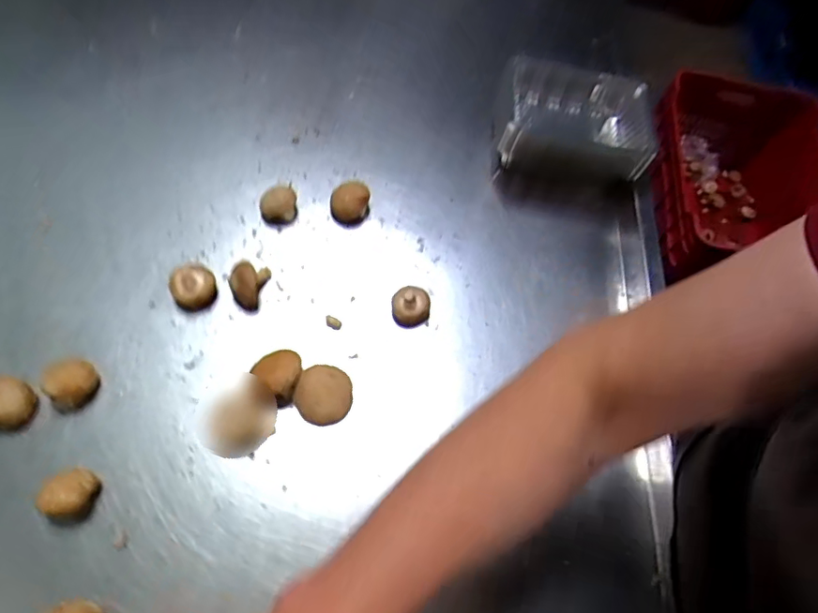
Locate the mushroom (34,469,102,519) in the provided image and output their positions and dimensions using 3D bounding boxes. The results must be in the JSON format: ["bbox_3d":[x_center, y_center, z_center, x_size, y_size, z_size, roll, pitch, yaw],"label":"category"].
[{"bbox_3d":[-0.280,0.154,0.457,0.034,0.030,0.038,13,62,3],"label":"mushroom"}]

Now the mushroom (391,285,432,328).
[{"bbox_3d":[0.002,-0.002,0.563,0.038,0.027,0.034,-15,64,-12],"label":"mushroom"}]

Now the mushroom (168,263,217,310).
[{"bbox_3d":[-0.216,-0.024,0.548,0.042,0.037,0.042,2,62,-3],"label":"mushroom"}]

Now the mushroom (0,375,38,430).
[{"bbox_3d":[-0.354,0.087,0.489,0.040,0.030,0.042,2,62,-3],"label":"mushroom"}]

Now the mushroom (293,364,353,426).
[{"bbox_3d":[-0.078,0.082,0.508,0.050,0.023,0.051,2,62,-3],"label":"mushroom"}]

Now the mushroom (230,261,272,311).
[{"bbox_3d":[-0.162,-0.026,0.555,0.031,0.037,0.046,12,62,2],"label":"mushroom"}]

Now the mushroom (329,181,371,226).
[{"bbox_3d":[-0.066,-0.115,0.616,0.045,0.034,0.040,-5,63,-7],"label":"mushroom"}]

